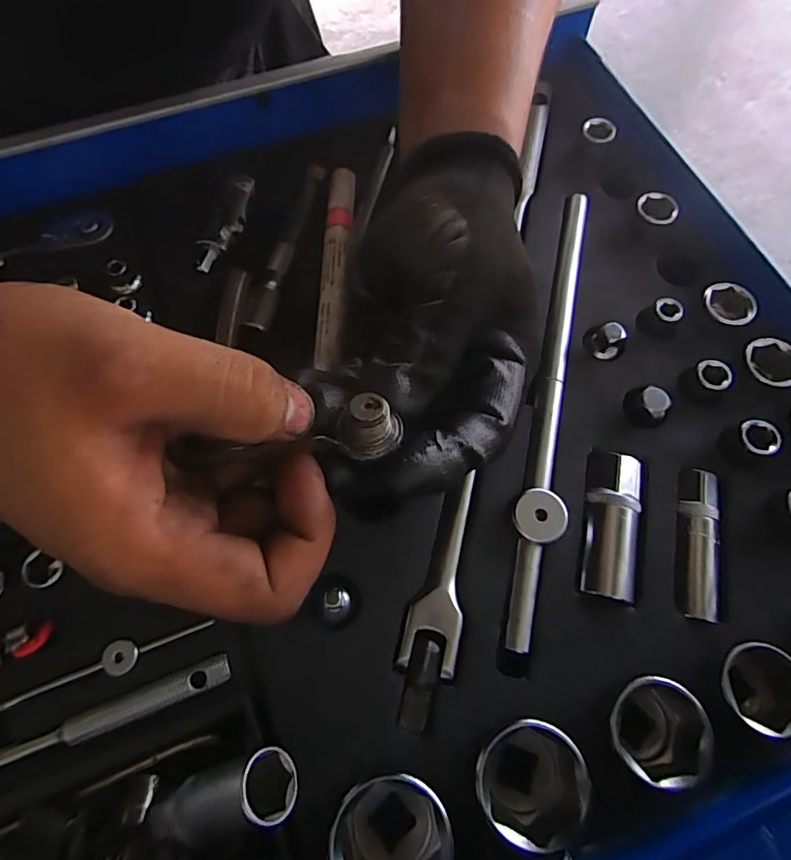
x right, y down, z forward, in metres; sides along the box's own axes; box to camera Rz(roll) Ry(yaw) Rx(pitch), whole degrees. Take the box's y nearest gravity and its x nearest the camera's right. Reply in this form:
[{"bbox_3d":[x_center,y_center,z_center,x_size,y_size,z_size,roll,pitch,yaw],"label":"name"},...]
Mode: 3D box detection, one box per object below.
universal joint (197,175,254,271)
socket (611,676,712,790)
[{"bbox_3d":[-0.094,-0.116,0.285,0.012,0.007,0.064,13,69,5],"label":"universal joint"},{"bbox_3d":[0.095,0.111,0.190,0.034,0.030,0.033,11,69,4],"label":"socket"}]

